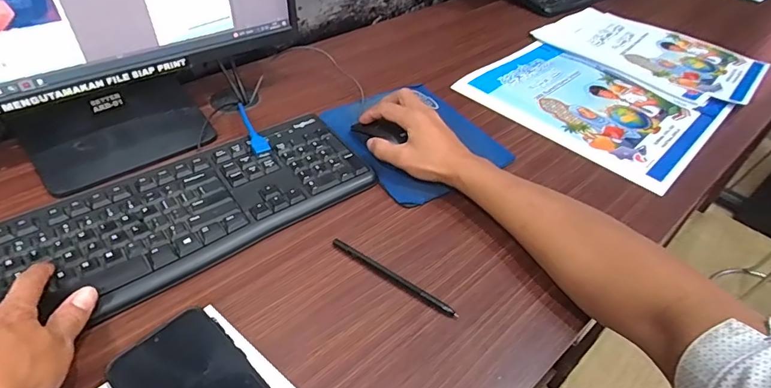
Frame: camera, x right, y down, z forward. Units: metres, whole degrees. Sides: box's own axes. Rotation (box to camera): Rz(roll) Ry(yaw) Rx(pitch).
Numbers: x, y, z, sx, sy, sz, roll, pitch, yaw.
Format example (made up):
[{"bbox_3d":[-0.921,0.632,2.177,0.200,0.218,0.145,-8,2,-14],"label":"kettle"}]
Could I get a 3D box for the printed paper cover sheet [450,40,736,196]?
[{"bbox_3d":[0.309,-0.147,0.671,0.321,0.009,0.270,37,52,28],"label":"printed paper cover sheet"}]

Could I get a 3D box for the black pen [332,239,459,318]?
[{"bbox_3d":[0.006,0.078,0.417,0.138,0.004,0.006,28,49,21],"label":"black pen"}]

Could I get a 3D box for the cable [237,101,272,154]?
[{"bbox_3d":[-0.159,-0.081,0.533,0.019,0.013,0.100,-15,48,-20],"label":"cable"}]

